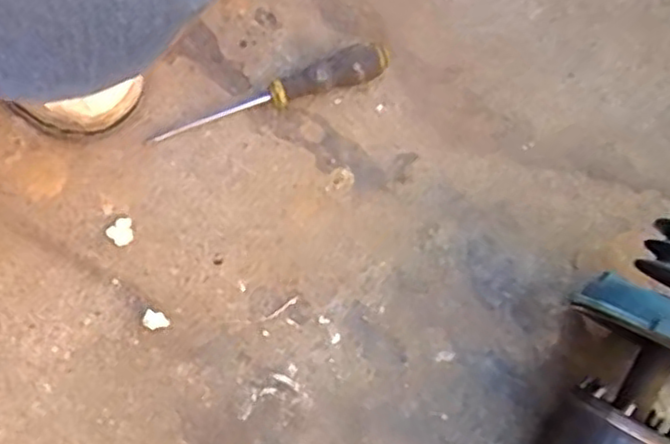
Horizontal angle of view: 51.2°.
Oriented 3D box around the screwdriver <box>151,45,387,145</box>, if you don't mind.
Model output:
[{"bbox_3d":[-0.052,-0.101,0.539,0.187,0.030,0.026,-14,72,-5],"label":"screwdriver"}]

